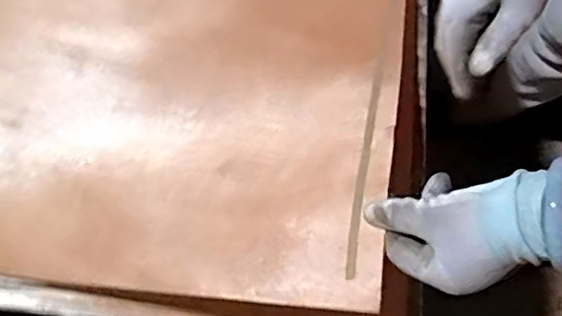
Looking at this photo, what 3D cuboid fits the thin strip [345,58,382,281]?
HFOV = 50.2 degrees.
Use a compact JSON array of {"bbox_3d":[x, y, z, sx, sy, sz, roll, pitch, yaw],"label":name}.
[{"bbox_3d":[0.071,0.002,0.507,0.008,0.007,0.212,10,58,5],"label":"thin strip"}]

